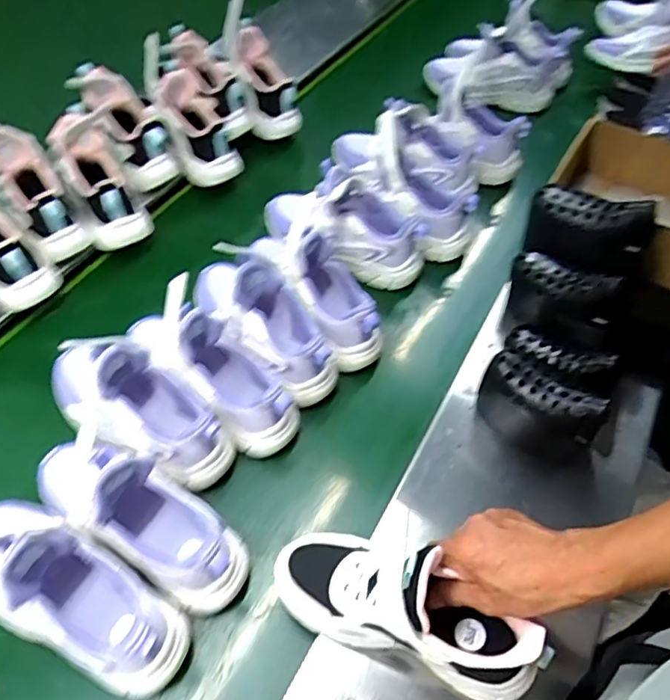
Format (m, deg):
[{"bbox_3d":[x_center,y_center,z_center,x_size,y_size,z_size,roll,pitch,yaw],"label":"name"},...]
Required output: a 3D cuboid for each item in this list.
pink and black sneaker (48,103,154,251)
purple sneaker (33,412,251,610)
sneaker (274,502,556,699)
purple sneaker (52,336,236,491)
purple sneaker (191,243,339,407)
[{"bbox_3d":[-0.336,-0.250,0.797,0.097,0.102,0.196,-22,91,-16],"label":"pink and black sneaker"},{"bbox_3d":[-0.208,0.145,0.548,0.258,0.105,0.093,31,59,20],"label":"purple sneaker"},{"bbox_3d":[0.056,0.218,0.479,0.234,0.125,0.082,18,55,21],"label":"sneaker"},{"bbox_3d":[-0.228,0.049,0.611,0.242,0.130,0.087,22,56,15],"label":"purple sneaker"},{"bbox_3d":[-0.100,-0.053,0.698,0.248,0.126,0.095,35,60,23],"label":"purple sneaker"}]

